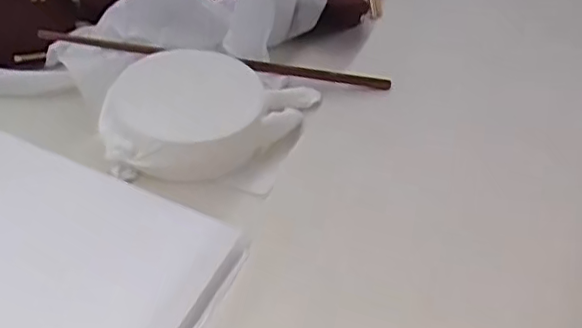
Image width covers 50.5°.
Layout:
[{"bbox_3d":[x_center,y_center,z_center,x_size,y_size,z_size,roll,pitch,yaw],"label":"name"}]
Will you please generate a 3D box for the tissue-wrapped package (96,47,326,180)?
[{"bbox_3d":[-0.050,-0.036,0.404,0.134,0.024,0.099,2,44,-6],"label":"tissue-wrapped package"}]

